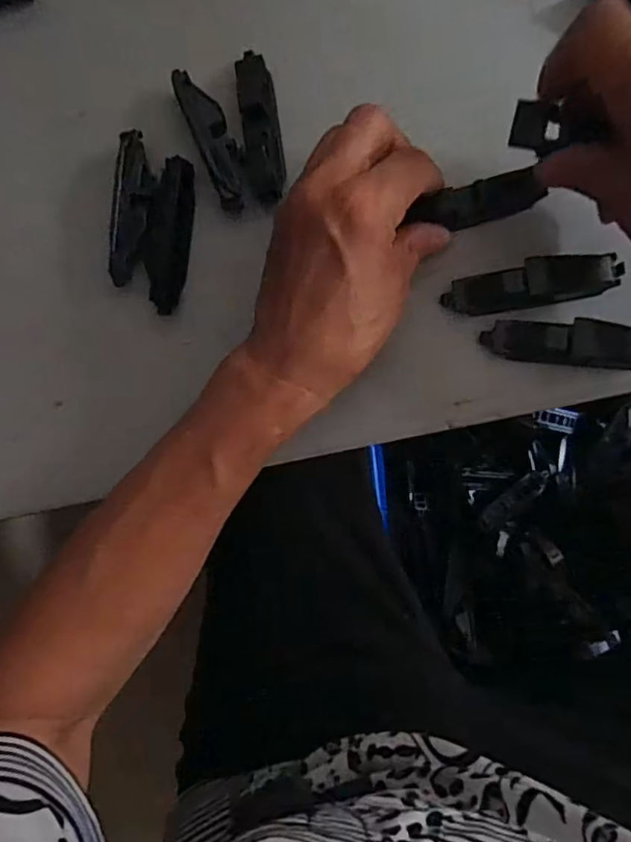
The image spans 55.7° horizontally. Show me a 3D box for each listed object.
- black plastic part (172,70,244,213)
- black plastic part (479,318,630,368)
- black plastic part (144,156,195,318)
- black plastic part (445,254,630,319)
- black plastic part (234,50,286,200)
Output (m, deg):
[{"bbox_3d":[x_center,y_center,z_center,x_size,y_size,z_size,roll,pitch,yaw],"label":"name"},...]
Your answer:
[{"bbox_3d":[-0.054,-0.150,0.319,0.020,0.008,0.077,-22,84,7],"label":"black plastic part"},{"bbox_3d":[0.122,-0.038,0.284,0.080,0.009,0.020,5,88,9],"label":"black plastic part"},{"bbox_3d":[-0.078,-0.099,0.318,0.020,0.015,0.080,6,89,9],"label":"black plastic part"},{"bbox_3d":[0.103,-0.066,0.286,0.080,0.009,0.021,-8,86,9],"label":"black plastic part"},{"bbox_3d":[-0.029,-0.155,0.314,0.019,0.016,0.082,-7,86,9],"label":"black plastic part"}]

